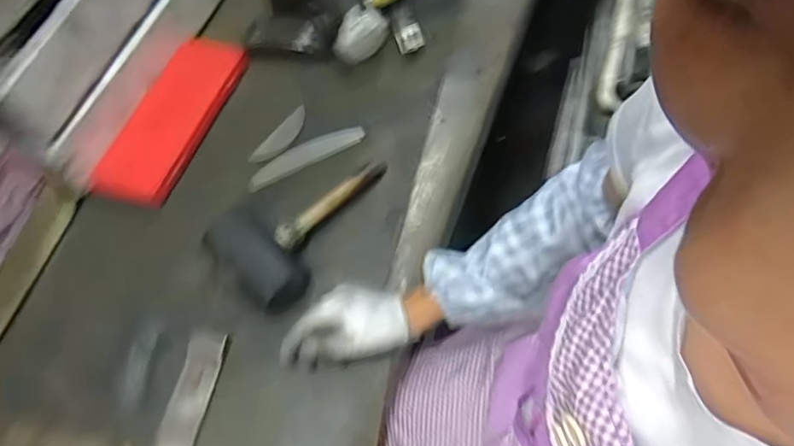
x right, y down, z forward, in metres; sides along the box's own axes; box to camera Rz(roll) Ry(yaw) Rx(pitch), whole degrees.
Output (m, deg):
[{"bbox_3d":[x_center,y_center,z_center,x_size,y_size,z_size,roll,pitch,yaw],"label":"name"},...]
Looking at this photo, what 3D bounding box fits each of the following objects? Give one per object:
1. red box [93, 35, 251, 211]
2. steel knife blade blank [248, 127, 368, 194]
[{"bbox_3d":[-0.297,-0.145,0.729,0.094,0.036,0.272,15,64,10],"label":"red box"},{"bbox_3d":[-0.121,-0.091,0.716,0.163,0.009,0.034,-26,64,-11],"label":"steel knife blade blank"}]

